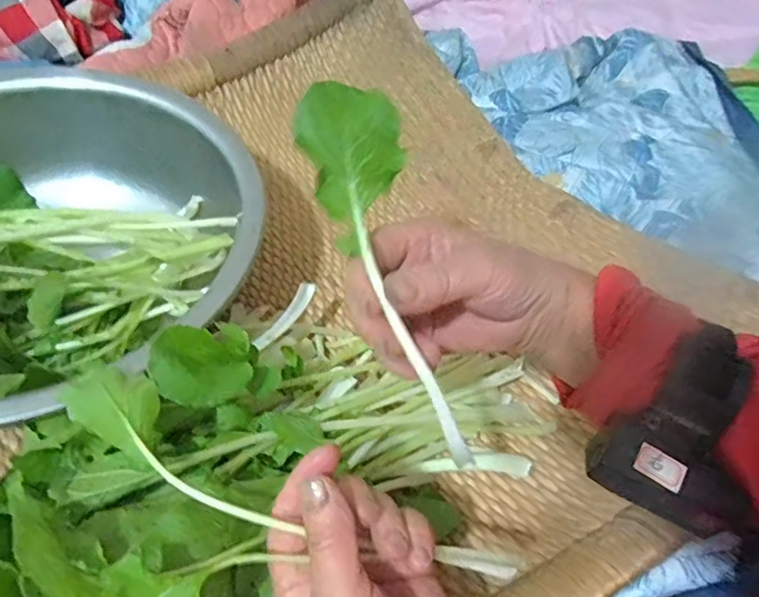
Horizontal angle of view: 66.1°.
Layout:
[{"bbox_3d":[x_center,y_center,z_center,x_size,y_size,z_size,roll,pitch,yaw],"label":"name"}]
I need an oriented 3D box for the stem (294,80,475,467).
[{"bbox_3d":[0.005,-0.020,0.280,0.050,0.021,0.196,-15,76,-7],"label":"stem"}]

